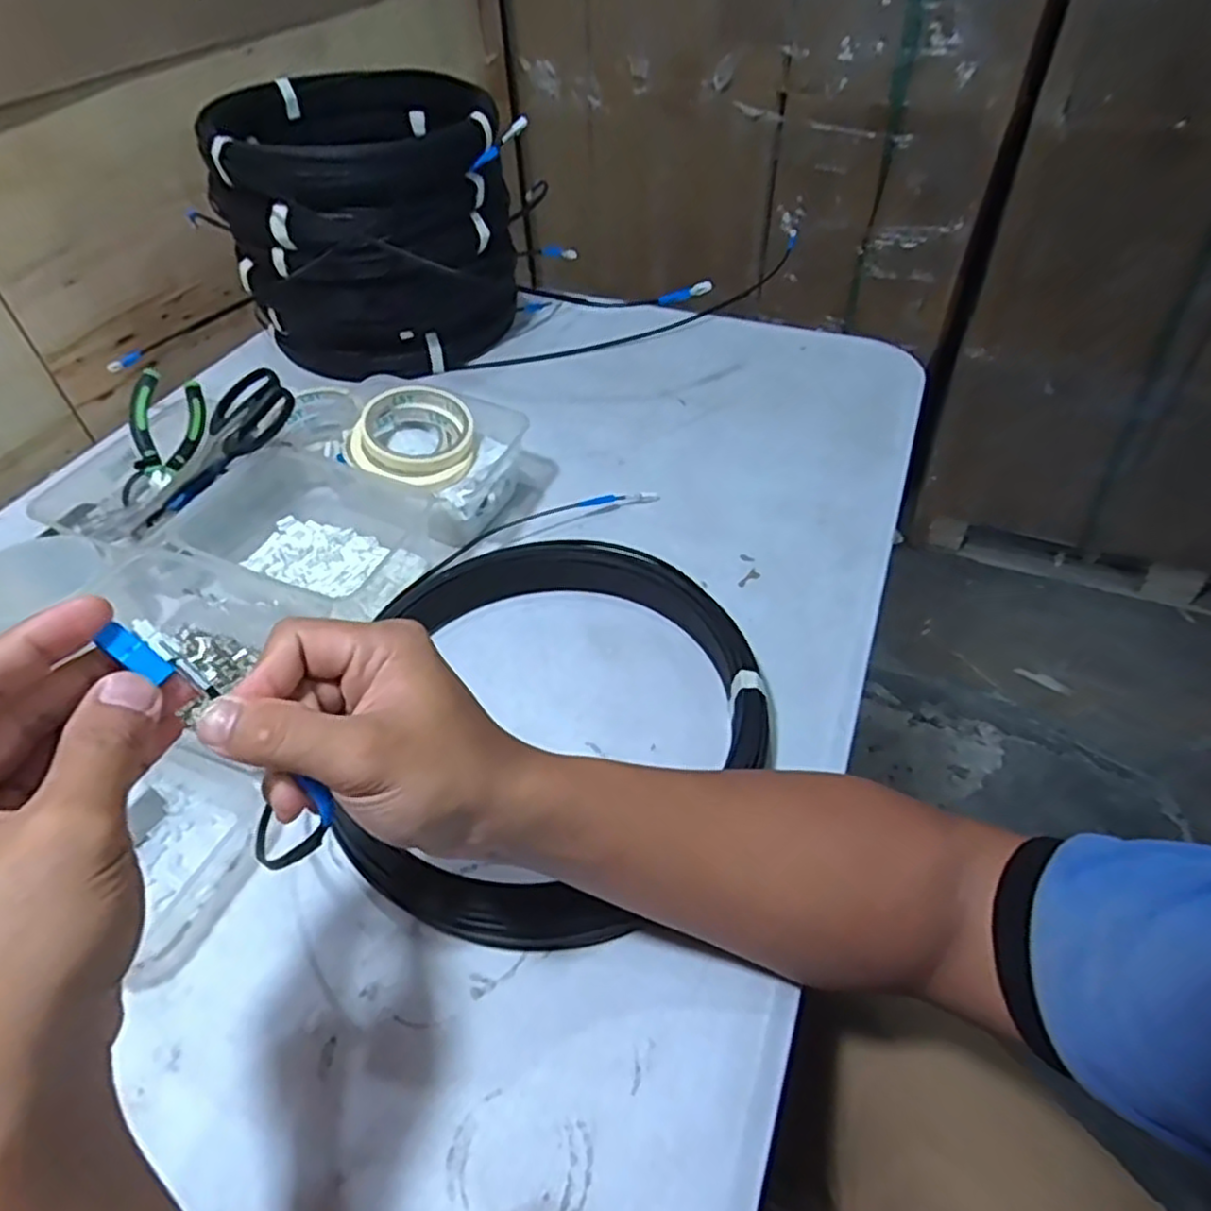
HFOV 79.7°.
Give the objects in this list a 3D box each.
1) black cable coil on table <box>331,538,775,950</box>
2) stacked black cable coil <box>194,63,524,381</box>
[{"bbox_3d":[-0.023,0.067,0.470,0.251,0.047,0.279,-2,46,0],"label":"black cable coil on table"},{"bbox_3d":[-0.246,-0.395,0.769,0.267,0.213,0.277,-1,46,1],"label":"stacked black cable coil"}]

